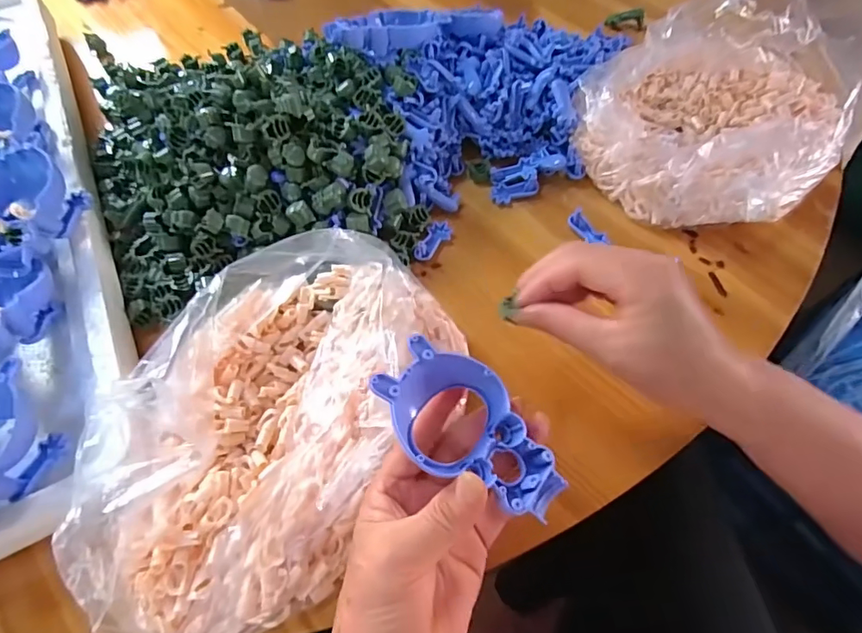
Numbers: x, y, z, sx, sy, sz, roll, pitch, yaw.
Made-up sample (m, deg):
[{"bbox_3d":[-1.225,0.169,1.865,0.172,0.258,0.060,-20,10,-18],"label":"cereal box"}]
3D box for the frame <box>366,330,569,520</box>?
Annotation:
[{"bbox_3d":[0.021,0.055,0.243,0.103,0.018,0.053,42,69,5],"label":"frame"}]

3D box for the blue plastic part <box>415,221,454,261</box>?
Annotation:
[{"bbox_3d":[0.001,-0.060,0.384,0.017,0.009,0.041,33,67,19],"label":"blue plastic part"}]

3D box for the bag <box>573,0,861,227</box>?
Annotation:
[{"bbox_3d":[0.236,-0.167,0.389,0.214,0.081,0.170,-29,64,-14],"label":"bag"}]

